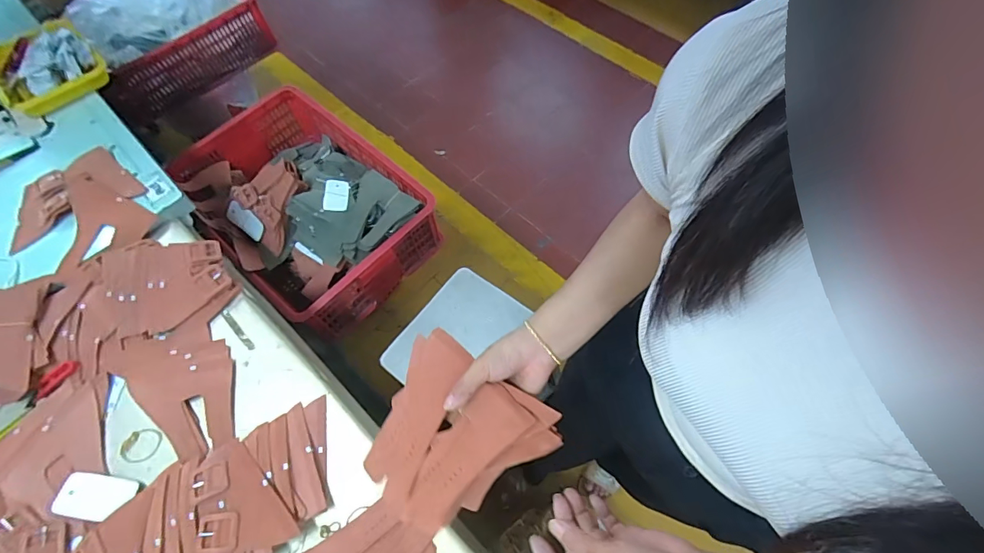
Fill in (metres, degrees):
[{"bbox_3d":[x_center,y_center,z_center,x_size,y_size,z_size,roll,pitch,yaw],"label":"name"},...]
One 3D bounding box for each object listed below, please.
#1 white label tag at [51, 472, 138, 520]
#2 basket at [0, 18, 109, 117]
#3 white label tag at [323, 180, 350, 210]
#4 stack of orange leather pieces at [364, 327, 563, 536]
[{"bbox_3d":[-0.552,0.306,0.615,0.096,0.004,0.056,9,56,-2],"label":"white label tag"},{"bbox_3d":[-0.941,-0.438,0.925,0.200,0.075,0.200,-38,68,-15],"label":"basket"},{"bbox_3d":[-0.367,-0.193,1.045,0.055,0.008,0.100,7,57,-23],"label":"white label tag"},{"bbox_3d":[-0.047,0.170,0.468,0.180,0.039,0.171,32,69,17],"label":"stack of orange leather pieces"}]

